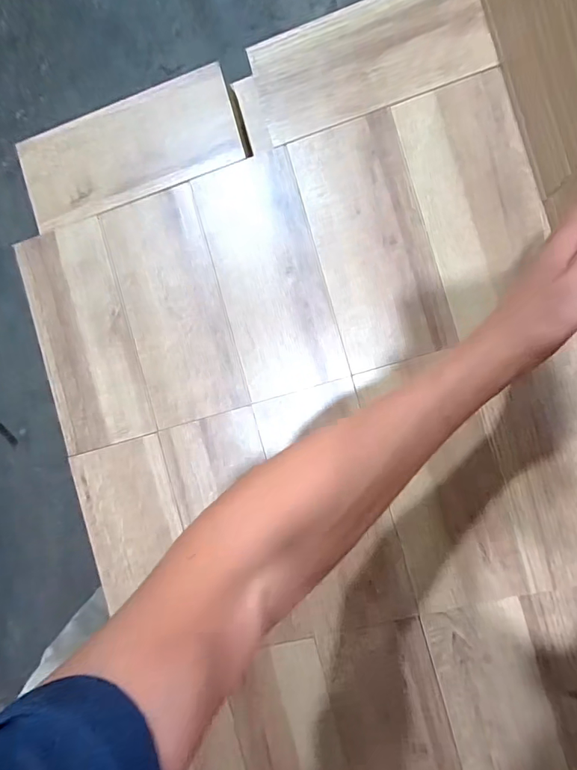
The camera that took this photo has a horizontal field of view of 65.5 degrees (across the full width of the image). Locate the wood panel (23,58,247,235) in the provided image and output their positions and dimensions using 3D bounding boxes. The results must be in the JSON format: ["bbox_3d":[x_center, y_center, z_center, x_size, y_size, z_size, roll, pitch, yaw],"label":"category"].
[{"bbox_3d":[-0.206,-0.302,0.580,0.287,0.014,0.124,-18,96,6],"label":"wood panel"}]

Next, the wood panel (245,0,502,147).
[{"bbox_3d":[0.091,-0.395,0.533,0.265,0.013,0.134,-15,89,9],"label":"wood panel"}]

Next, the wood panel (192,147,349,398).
[{"bbox_3d":[-0.023,-0.136,0.562,0.128,0.010,0.291,-15,89,9],"label":"wood panel"}]

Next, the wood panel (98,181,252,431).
[{"bbox_3d":[-0.149,-0.099,0.582,0.129,0.009,0.290,-15,89,9],"label":"wood panel"}]

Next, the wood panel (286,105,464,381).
[{"bbox_3d":[0.100,-0.172,0.541,0.127,0.008,0.292,-16,89,9],"label":"wood panel"}]

